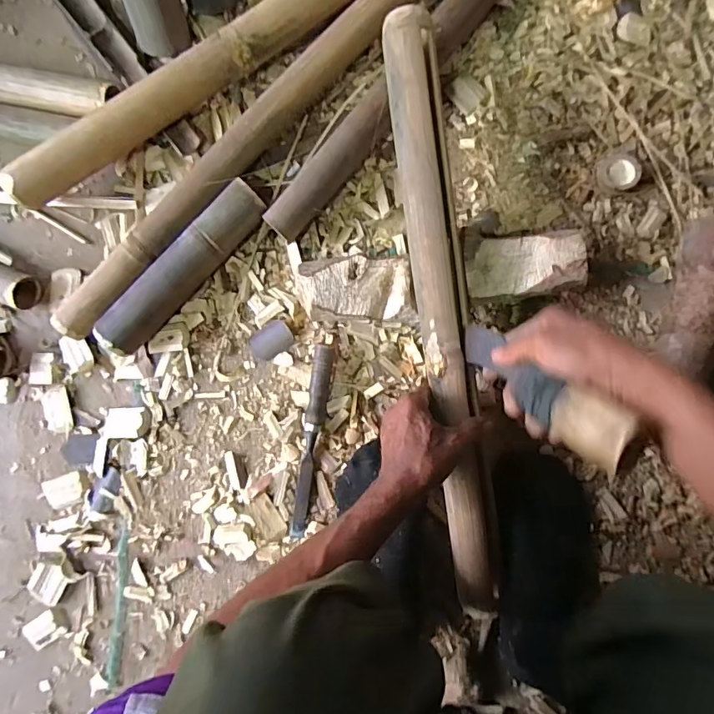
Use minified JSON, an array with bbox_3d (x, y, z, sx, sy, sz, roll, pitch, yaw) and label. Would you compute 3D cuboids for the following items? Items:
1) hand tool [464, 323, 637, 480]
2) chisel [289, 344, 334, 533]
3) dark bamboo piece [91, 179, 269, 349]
[{"bbox_3d":[0.153,0.024,0.404,0.040,0.197,0.031,-42,124,2],"label":"hand tool"},{"bbox_3d":[-0.060,0.105,0.580,0.027,0.029,0.239,11,87,7],"label":"chisel"},{"bbox_3d":[-0.220,-0.111,0.597,0.051,0.063,0.262,44,91,7],"label":"dark bamboo piece"}]

